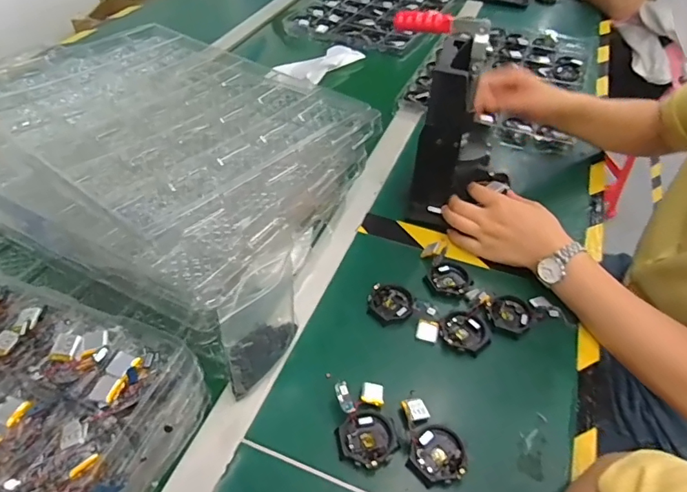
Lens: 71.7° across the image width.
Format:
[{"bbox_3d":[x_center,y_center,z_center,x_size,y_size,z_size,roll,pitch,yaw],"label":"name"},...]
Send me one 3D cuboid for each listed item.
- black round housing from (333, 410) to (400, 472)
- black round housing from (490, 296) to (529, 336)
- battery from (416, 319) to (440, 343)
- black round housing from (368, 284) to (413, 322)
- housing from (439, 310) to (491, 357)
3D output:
[{"bbox_3d":[0.022,0.176,0.432,0.054,0.009,0.048,-23,52,-21],"label":"black round housing"},{"bbox_3d":[0.186,0.077,0.535,0.044,0.007,0.050,6,47,5],"label":"black round housing"},{"bbox_3d":[0.091,0.091,0.513,0.022,0.006,0.023,12,48,11],"label":"battery"},{"bbox_3d":[0.053,0.064,0.542,0.048,0.014,0.051,0,47,0],"label":"black round housing"},{"bbox_3d":[0.132,0.092,0.516,0.051,0.011,0.050,0,47,0],"label":"housing"}]

